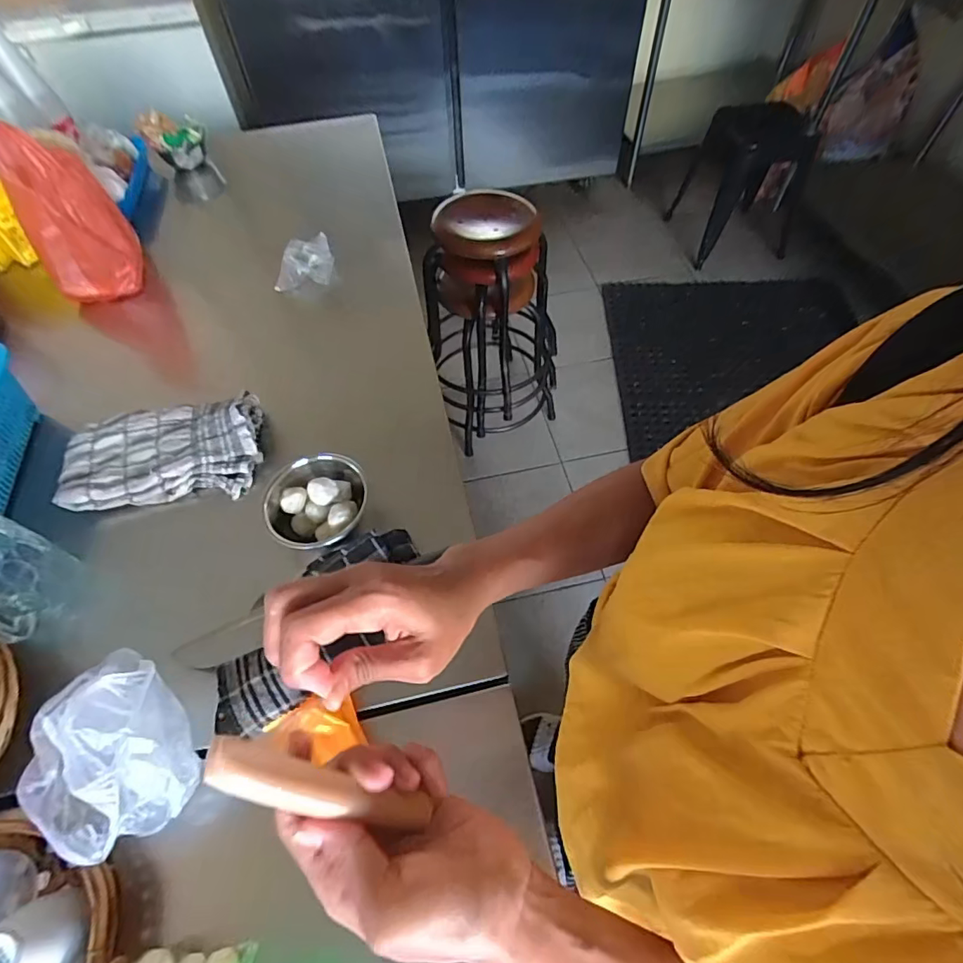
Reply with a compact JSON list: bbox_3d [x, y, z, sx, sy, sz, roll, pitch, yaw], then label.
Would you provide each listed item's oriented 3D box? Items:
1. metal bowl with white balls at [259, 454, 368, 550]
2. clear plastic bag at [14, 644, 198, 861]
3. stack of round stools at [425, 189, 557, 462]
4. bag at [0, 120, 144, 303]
[{"bbox_3d":[-0.175,0.029,0.552,0.107,0.065,0.103,-1,58,2],"label":"metal bowl with white balls"},{"bbox_3d":[-0.303,0.206,0.403,0.107,0.085,0.151,-35,63,-18],"label":"clear plastic bag"},{"bbox_3d":[0.036,-0.447,1.413,0.346,0.589,0.352,-13,58,-6],"label":"stack of round stools"},{"bbox_3d":[-0.600,-0.386,0.739,0.122,0.209,0.105,-31,61,-16],"label":"bag"}]

